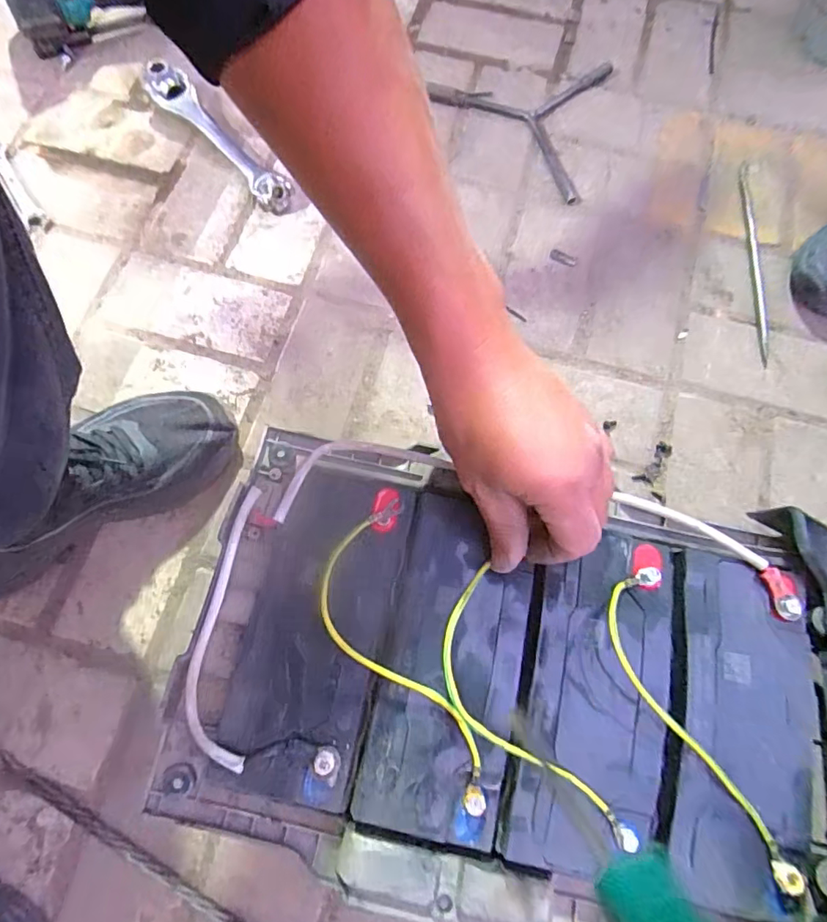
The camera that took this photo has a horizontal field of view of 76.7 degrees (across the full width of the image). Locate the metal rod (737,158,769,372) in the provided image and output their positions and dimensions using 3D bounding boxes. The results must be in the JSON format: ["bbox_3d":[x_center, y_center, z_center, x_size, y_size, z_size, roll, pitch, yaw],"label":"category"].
[{"bbox_3d":[0.384,-0.225,0.586,0.016,0.009,0.254,3,73,1],"label":"metal rod"}]

